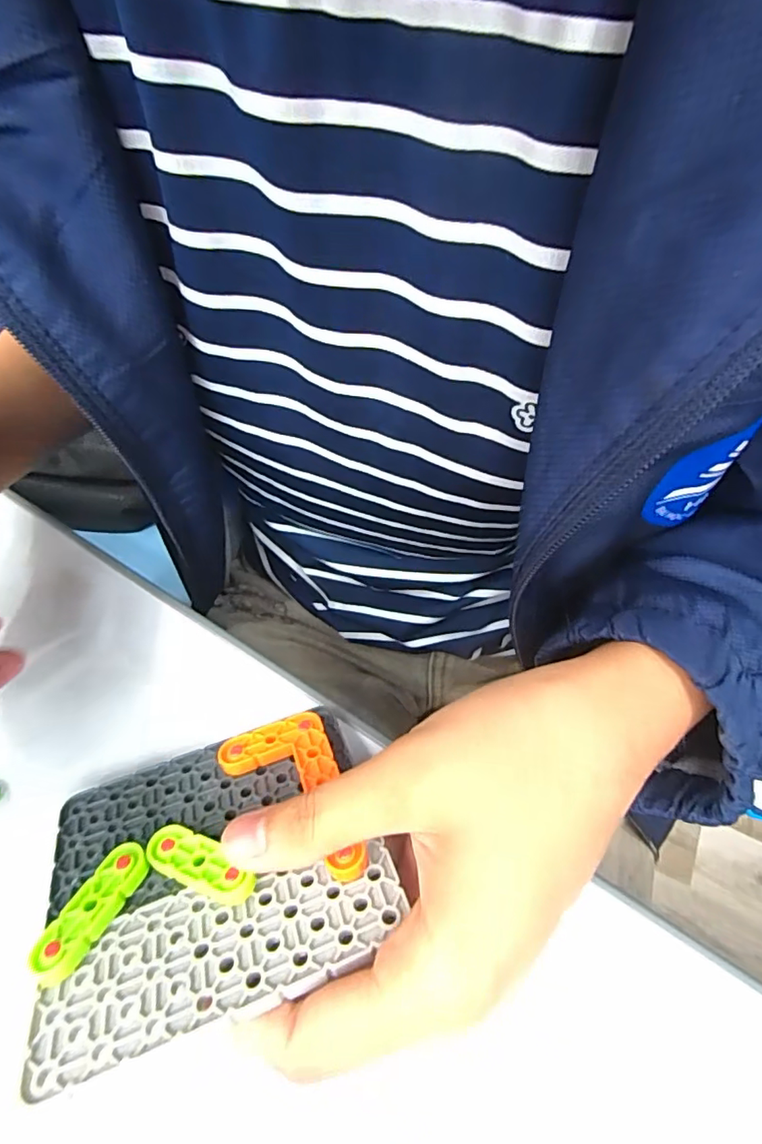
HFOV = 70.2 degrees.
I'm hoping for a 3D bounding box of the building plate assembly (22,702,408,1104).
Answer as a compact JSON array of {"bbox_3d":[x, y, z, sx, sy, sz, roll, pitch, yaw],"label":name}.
[{"bbox_3d":[-0.053,0.087,0.169,0.098,0.010,0.087,-18,34,-14],"label":"building plate assembly"}]

